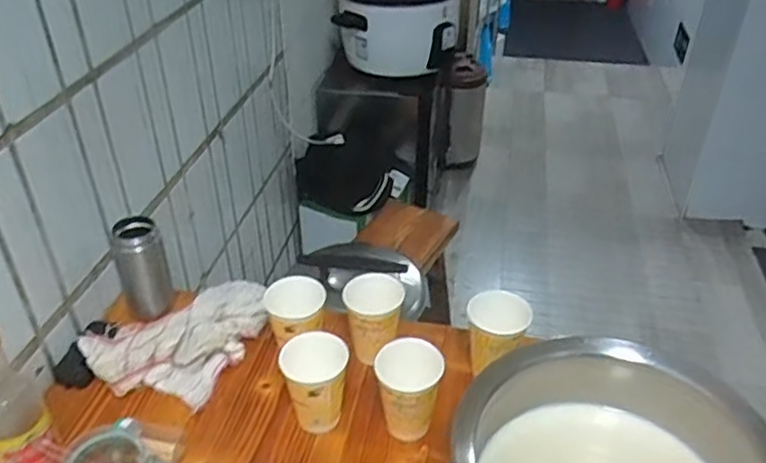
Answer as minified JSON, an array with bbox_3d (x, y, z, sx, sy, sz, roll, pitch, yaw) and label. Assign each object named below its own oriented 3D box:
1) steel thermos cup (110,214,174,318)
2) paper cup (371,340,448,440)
[{"bbox_3d":[-0.339,0.050,0.937,0.066,0.135,0.061,1,35,-1],"label":"steel thermos cup"},{"bbox_3d":[0.029,0.193,0.777,0.074,0.115,0.071,1,35,-1],"label":"paper cup"}]

